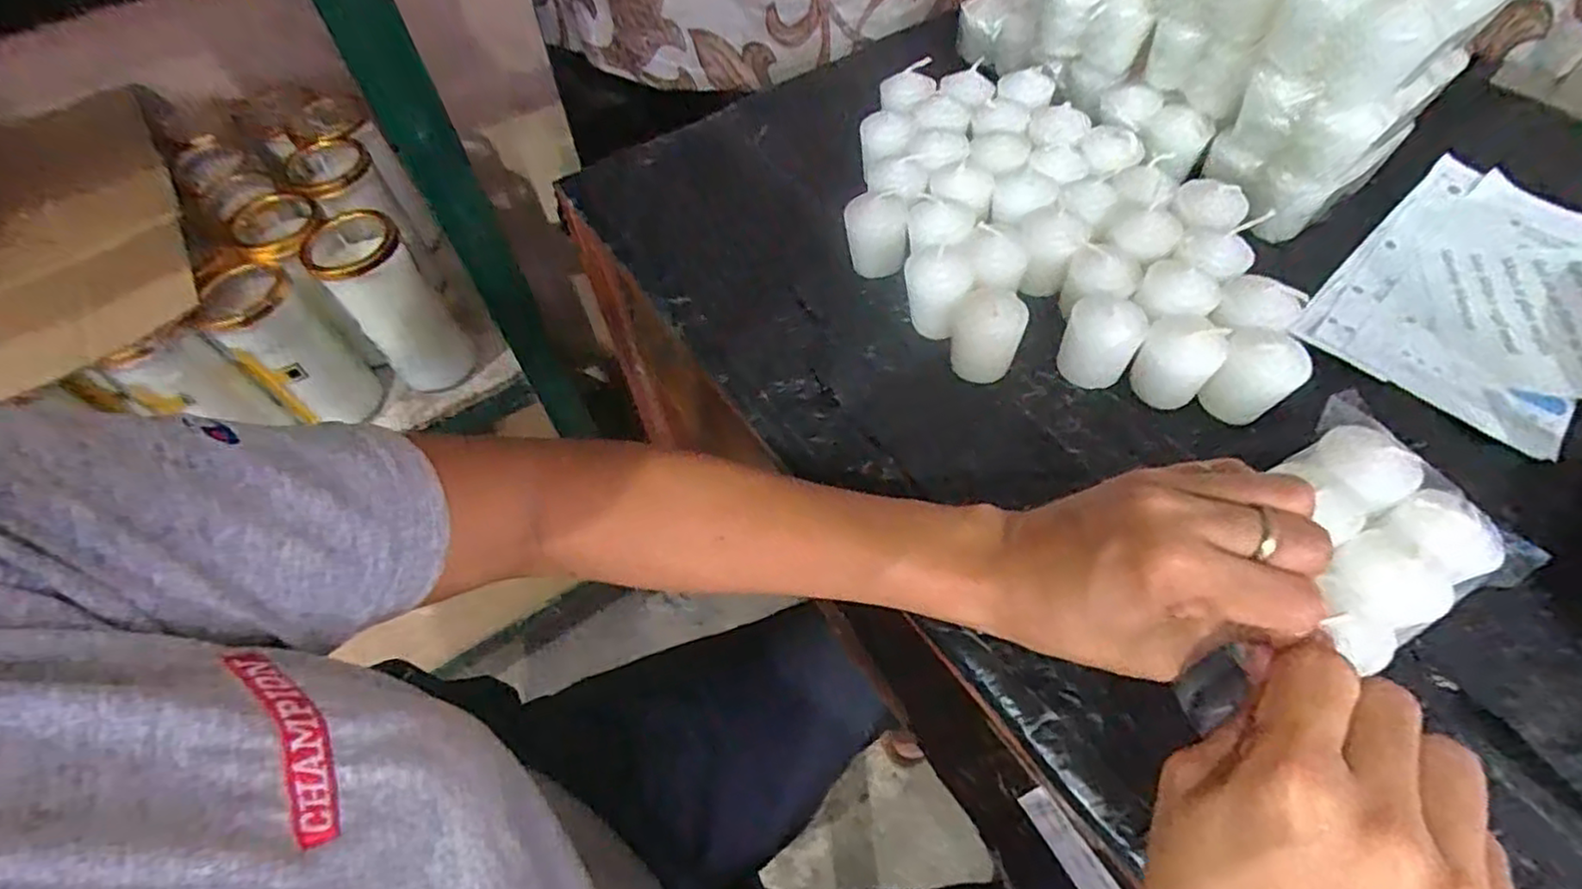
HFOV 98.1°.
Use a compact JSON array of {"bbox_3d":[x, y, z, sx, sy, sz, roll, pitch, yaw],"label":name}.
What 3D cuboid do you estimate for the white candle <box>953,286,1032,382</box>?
[{"bbox_3d":[0.105,-0.062,0.374,0.037,0.048,0.032,34,66,23],"label":"white candle"}]

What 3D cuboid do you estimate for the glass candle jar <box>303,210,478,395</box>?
[{"bbox_3d":[-0.331,-0.116,0.580,0.068,0.146,0.075,-36,61,-20],"label":"glass candle jar"}]

